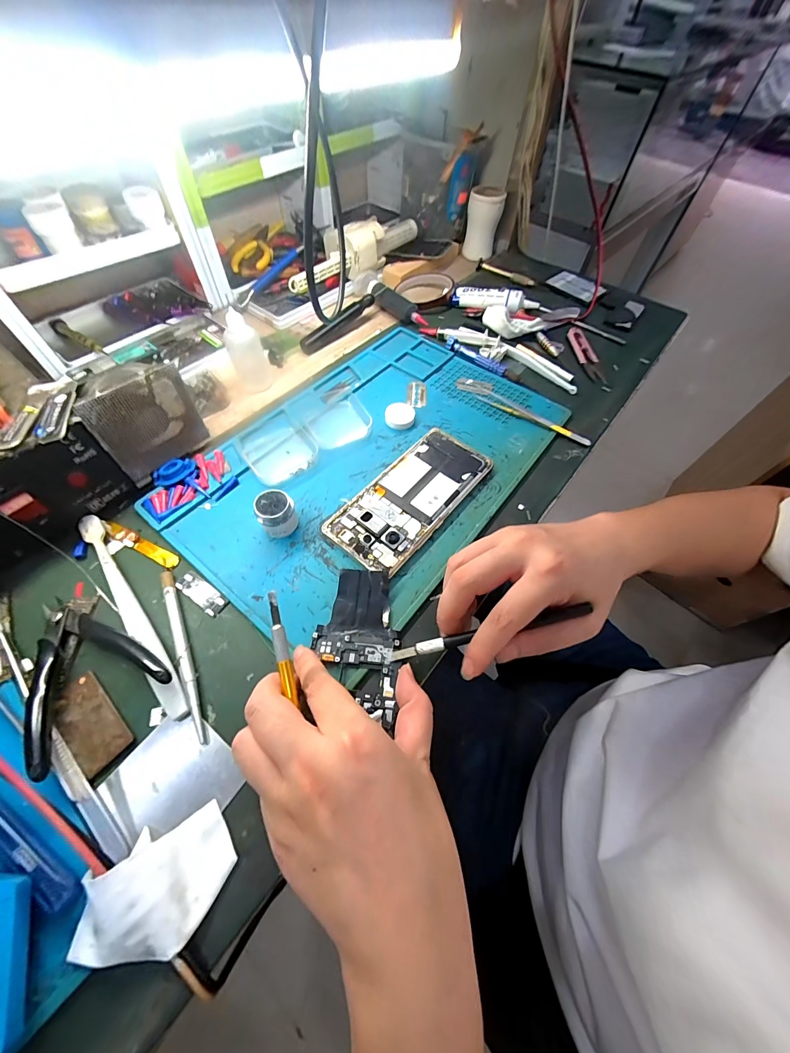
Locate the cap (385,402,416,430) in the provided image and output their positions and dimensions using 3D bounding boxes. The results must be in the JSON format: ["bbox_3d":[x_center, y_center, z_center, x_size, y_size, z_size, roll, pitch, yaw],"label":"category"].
[{"bbox_3d":[0.005,-0.118,0.380,0.031,0.010,0.035,8,58,1],"label":"cap"}]

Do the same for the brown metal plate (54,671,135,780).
[{"bbox_3d":[-0.193,0.123,0.225,0.060,0.004,0.029,38,63,18],"label":"brown metal plate"}]

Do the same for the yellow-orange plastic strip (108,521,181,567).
[{"bbox_3d":[-0.209,0.015,0.295,0.072,0.005,0.012,25,60,11],"label":"yellow-orange plastic strip"}]

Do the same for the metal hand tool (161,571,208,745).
[{"bbox_3d":[-0.149,0.085,0.252,0.007,0.006,0.126,-23,62,-17],"label":"metal hand tool"}]

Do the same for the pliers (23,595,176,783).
[{"bbox_3d":[-0.208,0.086,0.237,0.075,0.020,0.111,-38,67,-23],"label":"pliers"}]

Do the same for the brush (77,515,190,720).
[{"bbox_3d":[-0.193,0.058,0.262,0.017,0.011,0.181,-35,66,-22],"label":"brush"}]

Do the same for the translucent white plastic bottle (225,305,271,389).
[{"bbox_3d":[-0.155,-0.181,0.373,0.033,0.071,0.029,-19,61,-15],"label":"translucent white plastic bottle"}]

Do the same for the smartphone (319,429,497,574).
[{"bbox_3d":[0.016,-0.029,0.326,0.075,0.009,0.161,36,63,18],"label":"smartphone"}]

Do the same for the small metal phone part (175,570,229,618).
[{"bbox_3d":[-0.150,0.051,0.277,0.046,0.004,0.016,31,61,15],"label":"small metal phone part"}]

